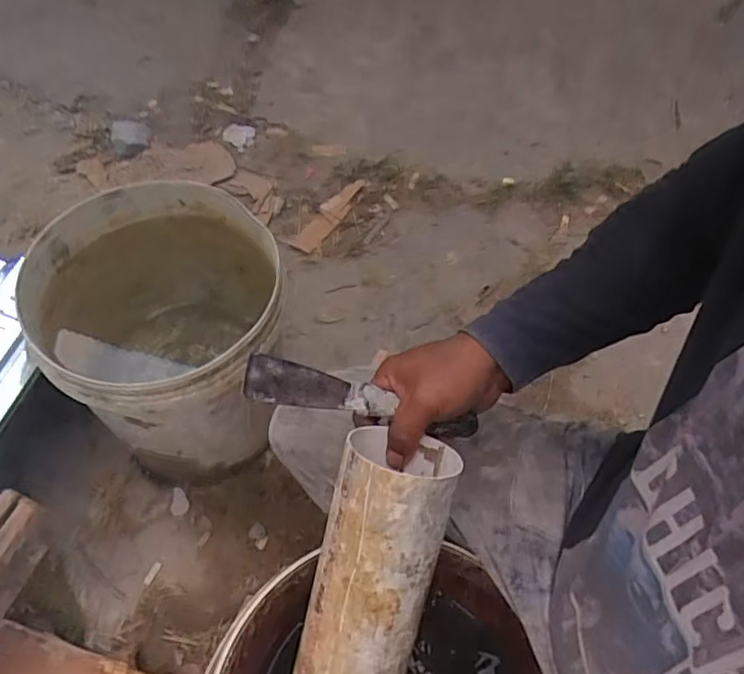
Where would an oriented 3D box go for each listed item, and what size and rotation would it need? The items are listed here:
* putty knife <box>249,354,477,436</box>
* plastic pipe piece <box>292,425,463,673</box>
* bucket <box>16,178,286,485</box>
[{"bbox_3d":[-0.004,0.051,0.481,0.193,0.015,0.040,15,56,-14],"label":"putty knife"},{"bbox_3d":[-0.006,0.216,0.463,0.084,0.087,0.289,15,98,9],"label":"plastic pipe piece"},{"bbox_3d":[-0.263,0.023,0.844,0.276,0.343,0.295,0,54,0],"label":"bucket"}]

